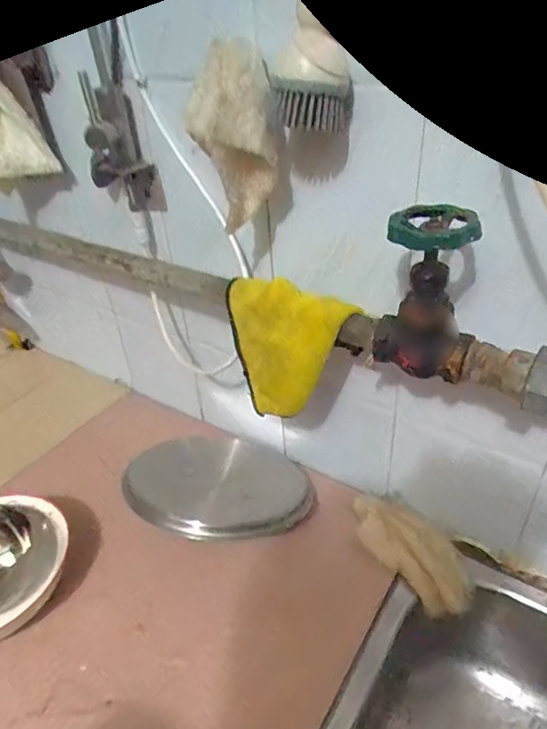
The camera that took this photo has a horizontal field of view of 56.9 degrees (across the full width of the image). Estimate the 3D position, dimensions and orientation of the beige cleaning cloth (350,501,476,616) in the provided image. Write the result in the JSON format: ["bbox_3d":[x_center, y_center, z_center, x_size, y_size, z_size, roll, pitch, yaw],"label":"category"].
[{"bbox_3d":[0.156,0.206,0.565,0.140,0.045,0.077,28,47,36],"label":"beige cleaning cloth"}]

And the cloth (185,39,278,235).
[{"bbox_3d":[-0.031,-0.184,0.415,0.064,0.131,0.049,-3,36,2],"label":"cloth"}]

